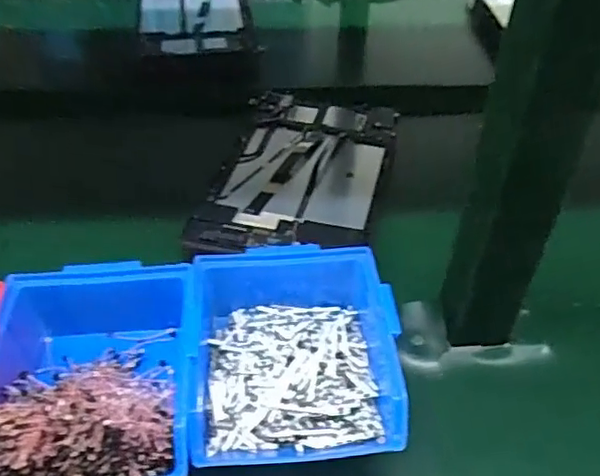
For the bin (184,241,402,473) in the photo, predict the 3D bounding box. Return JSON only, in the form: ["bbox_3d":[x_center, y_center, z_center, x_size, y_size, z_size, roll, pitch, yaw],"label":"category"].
[{"bbox_3d":[-0.005,0.071,0.391,0.125,0.064,0.146,-2,43,-2],"label":"bin"}]

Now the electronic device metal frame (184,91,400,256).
[{"bbox_3d":[0.003,-0.063,0.559,0.148,0.013,0.238,10,44,10],"label":"electronic device metal frame"}]

